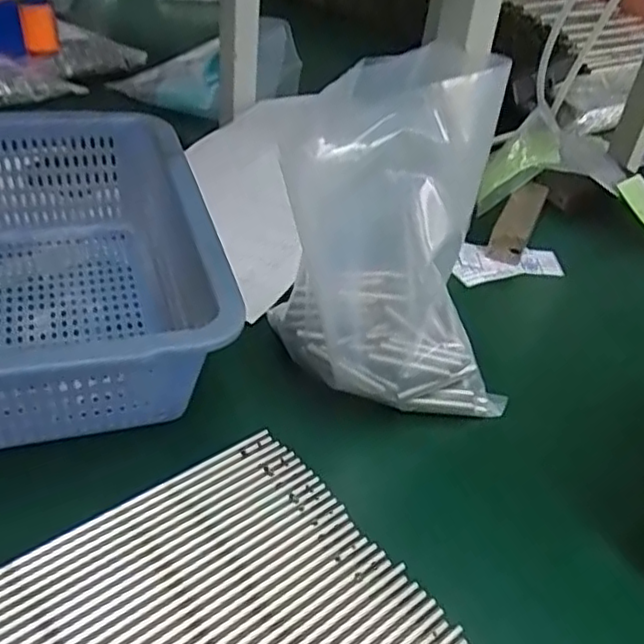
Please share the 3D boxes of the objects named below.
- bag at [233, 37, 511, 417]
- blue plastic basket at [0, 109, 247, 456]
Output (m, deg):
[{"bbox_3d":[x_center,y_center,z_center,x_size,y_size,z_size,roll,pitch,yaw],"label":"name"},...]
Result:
[{"bbox_3d":[0.047,-0.050,0.416,0.149,0.190,0.102,-3,39,-12],"label":"bag"},{"bbox_3d":[-0.194,-0.042,0.455,0.218,0.092,0.318,-9,40,-19],"label":"blue plastic basket"}]

